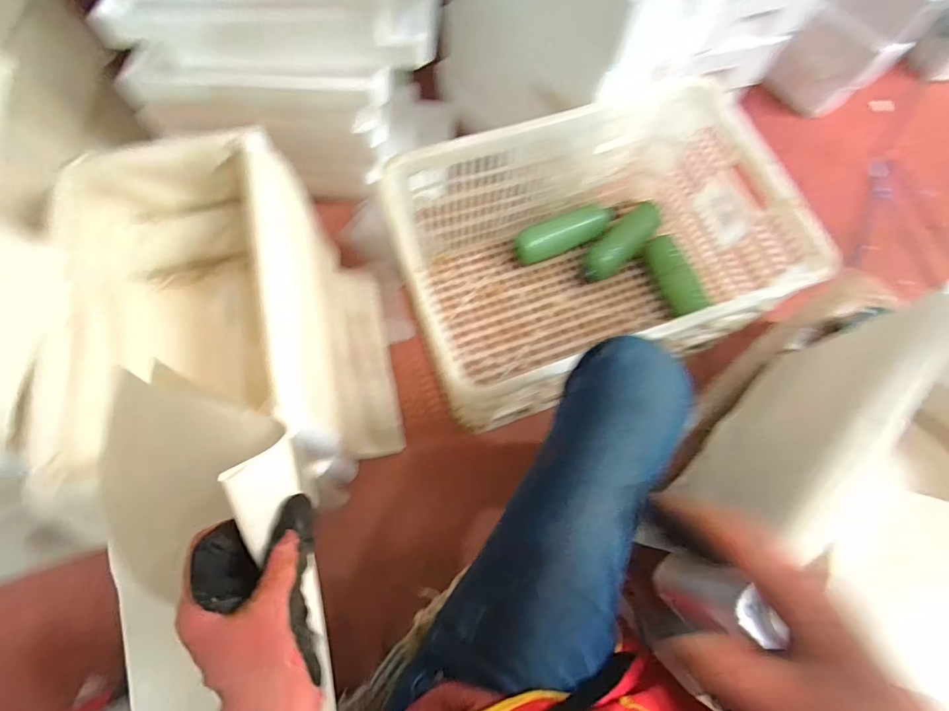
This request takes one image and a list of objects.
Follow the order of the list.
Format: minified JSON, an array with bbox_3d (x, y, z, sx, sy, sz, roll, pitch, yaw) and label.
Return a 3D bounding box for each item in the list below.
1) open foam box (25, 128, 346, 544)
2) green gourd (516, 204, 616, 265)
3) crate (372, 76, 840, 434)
[{"bbox_3d":[-0.390,-0.044,0.686,0.313,0.253,0.491,-12,73,-6],"label":"open foam box"},{"bbox_3d":[0.197,-0.280,0.995,0.232,0.086,0.094,-27,75,-10],"label":"green gourd"},{"bbox_3d":[0.193,-0.169,0.845,0.597,0.322,0.424,-20,74,-8],"label":"crate"}]

